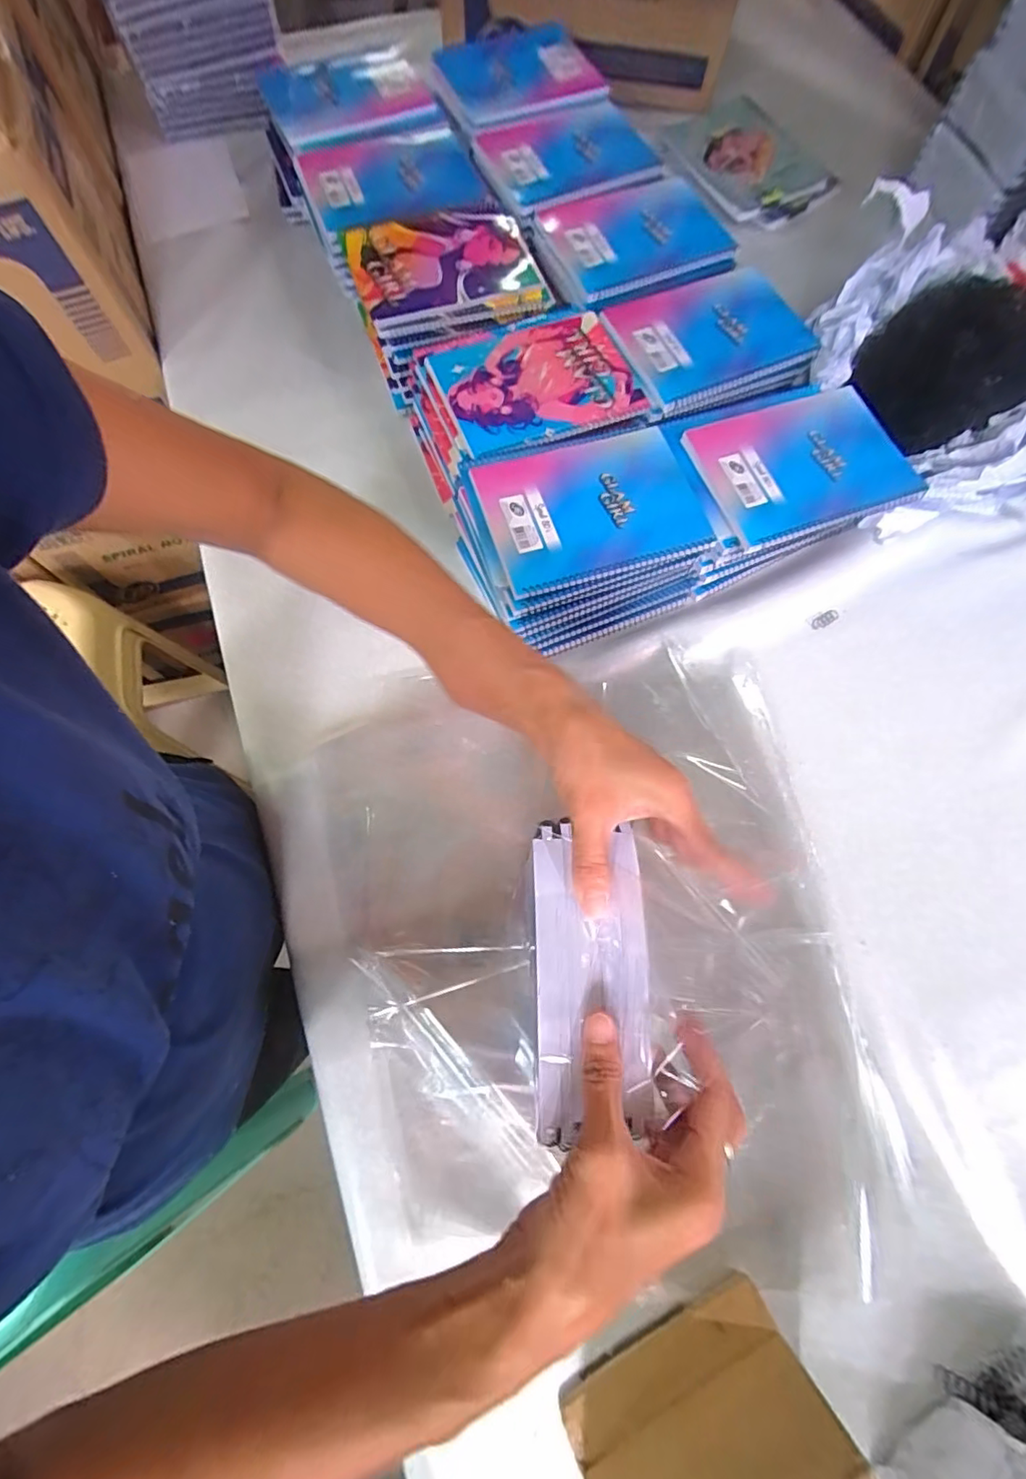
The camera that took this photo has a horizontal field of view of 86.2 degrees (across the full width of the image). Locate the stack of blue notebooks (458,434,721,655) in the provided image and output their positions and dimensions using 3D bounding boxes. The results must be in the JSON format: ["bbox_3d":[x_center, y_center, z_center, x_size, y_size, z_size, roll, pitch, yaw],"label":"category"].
[{"bbox_3d":[0.064,-0.209,0.554,0.226,0.085,0.174,-24,74,-9],"label":"stack of blue notebooks"}]

